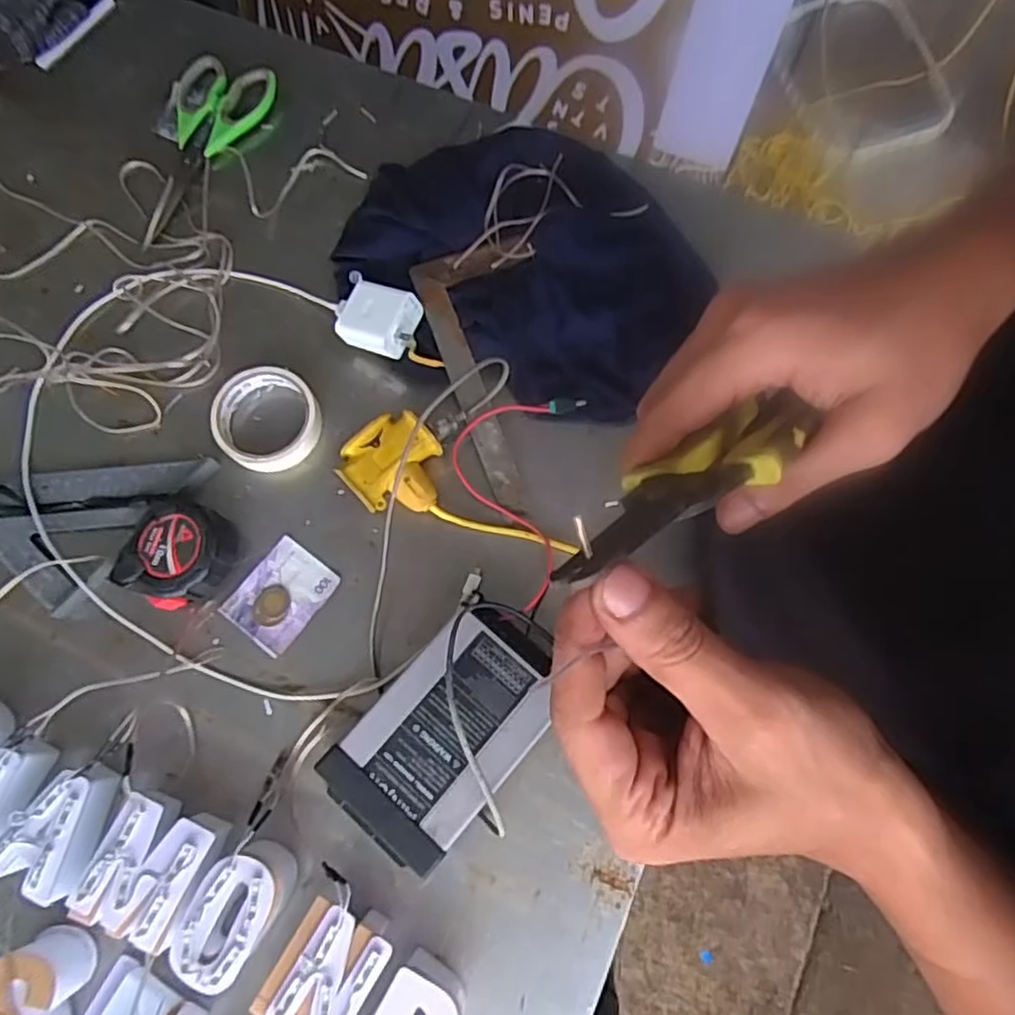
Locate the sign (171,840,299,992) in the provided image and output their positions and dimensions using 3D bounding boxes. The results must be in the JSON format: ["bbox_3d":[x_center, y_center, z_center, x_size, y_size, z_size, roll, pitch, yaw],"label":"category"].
[{"bbox_3d":[-0.192,0.288,0.488,0.058,0.049,0.087,32,77,8],"label":"sign"}]

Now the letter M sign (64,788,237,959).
[{"bbox_3d":[-0.252,0.260,0.496,0.082,0.049,0.085,18,74,4],"label":"letter M sign"}]

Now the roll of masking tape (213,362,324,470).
[{"bbox_3d":[-0.211,-0.078,0.593,0.090,0.024,0.095,0,75,-1],"label":"roll of masking tape"}]

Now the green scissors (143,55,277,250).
[{"bbox_3d":[-0.320,-0.361,0.677,0.102,0.011,0.213,24,76,6],"label":"green scissors"}]

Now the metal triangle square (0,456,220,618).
[{"bbox_3d":[-0.369,0.025,0.574,0.225,0.017,0.125,-6,75,-2],"label":"metal triangle square"}]

